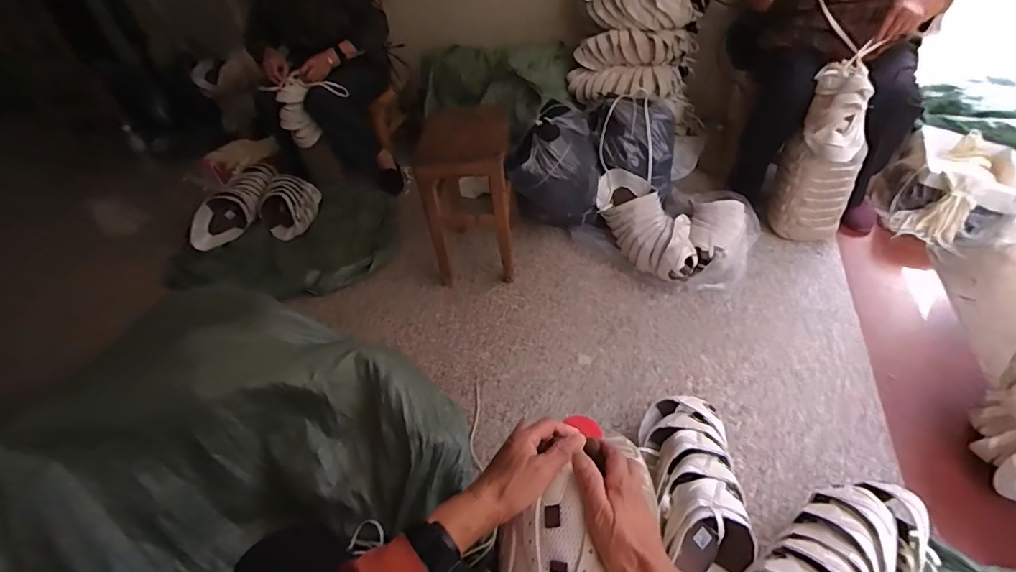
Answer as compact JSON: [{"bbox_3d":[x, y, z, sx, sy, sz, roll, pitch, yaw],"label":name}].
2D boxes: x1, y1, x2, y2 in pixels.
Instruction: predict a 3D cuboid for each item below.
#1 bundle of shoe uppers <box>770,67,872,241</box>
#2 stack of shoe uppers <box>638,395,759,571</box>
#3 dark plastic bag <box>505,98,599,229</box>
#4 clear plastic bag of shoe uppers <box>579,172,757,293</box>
[{"bbox_3d":[0.871,-0.335,1.308,0.201,0.461,0.150,19,48,26],"label":"bundle of shoe uppers"},{"bbox_3d":[0.334,0.347,0.844,0.162,0.138,0.326,-3,42,5],"label":"stack of shoe uppers"},{"bbox_3d":[0.150,-0.374,1.520,0.277,0.321,0.299,0,42,8],"label":"dark plastic bag"},{"bbox_3d":[0.528,-0.199,1.438,0.423,0.156,0.479,-28,45,-21],"label":"clear plastic bag of shoe uppers"}]

